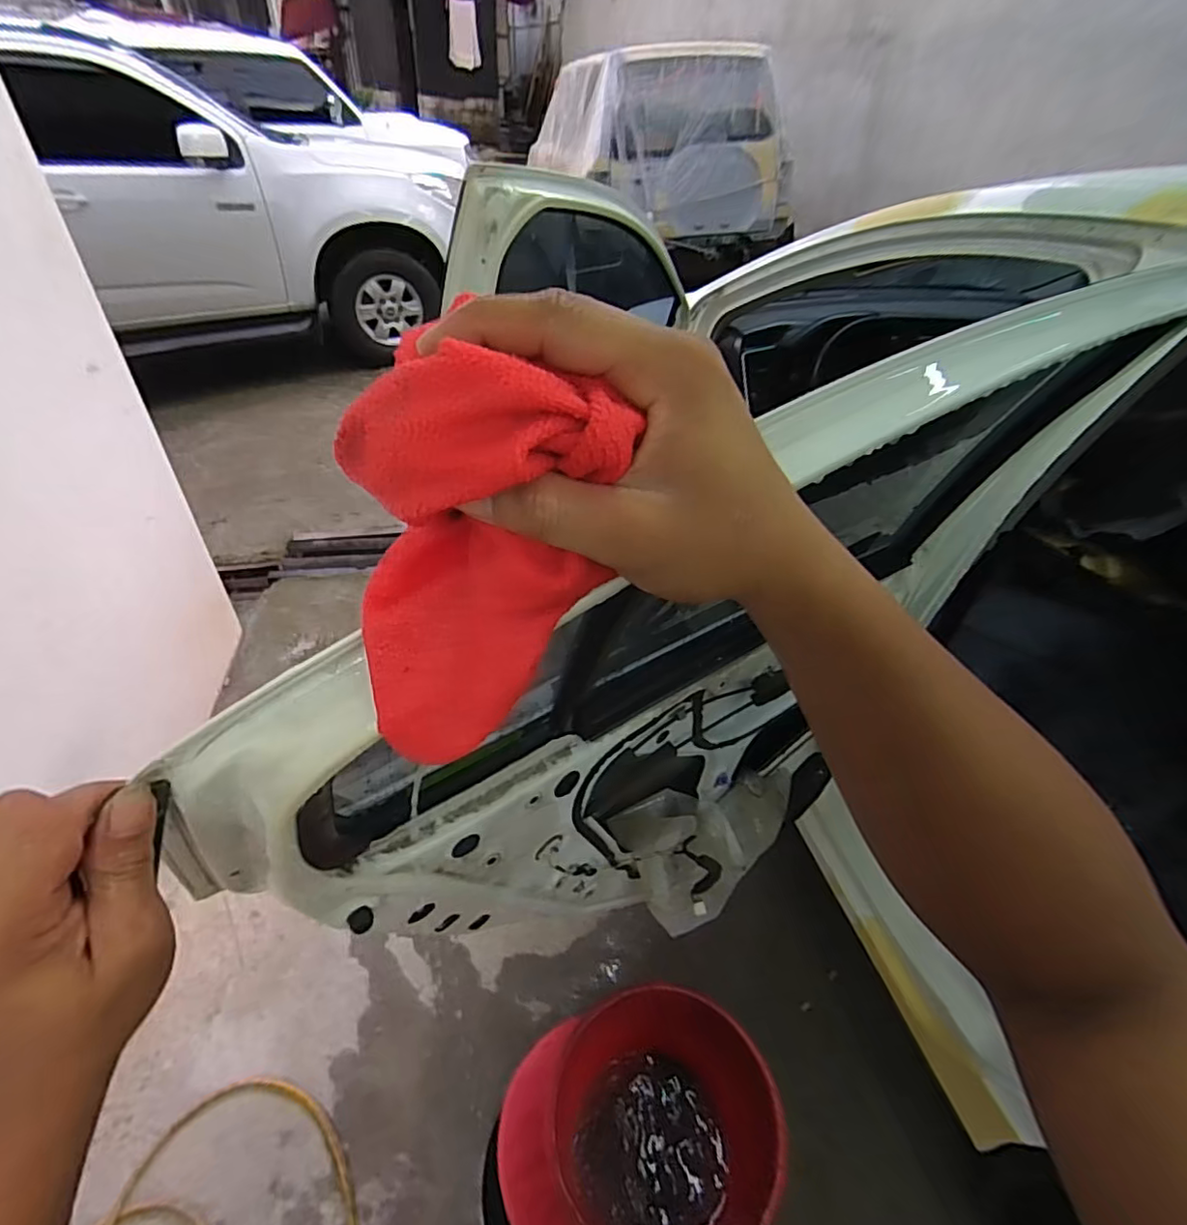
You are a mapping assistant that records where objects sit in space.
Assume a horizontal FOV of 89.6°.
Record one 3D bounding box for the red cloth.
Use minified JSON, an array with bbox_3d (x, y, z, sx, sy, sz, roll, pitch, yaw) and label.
[{"bbox_3d":[-0.046,-0.017,0.216,0.076,0.149,0.053,-1,39,-27],"label":"red cloth"}]

